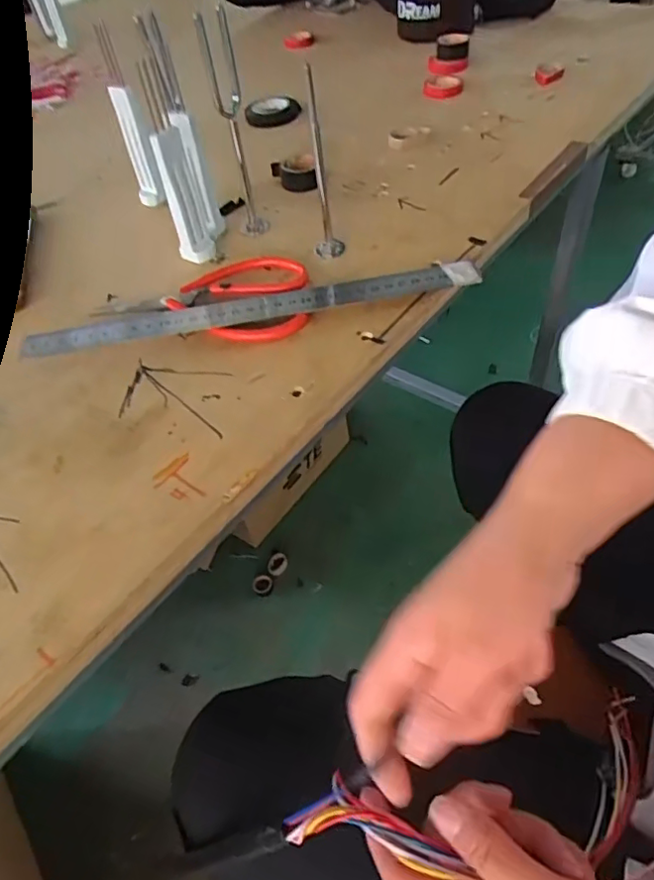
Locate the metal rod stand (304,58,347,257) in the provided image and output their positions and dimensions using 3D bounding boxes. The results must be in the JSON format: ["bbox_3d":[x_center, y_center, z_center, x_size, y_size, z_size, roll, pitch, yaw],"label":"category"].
[{"bbox_3d":[-0.003,-0.196,0.415,0.022,0.132,0.023,-3,50,4],"label":"metal rod stand"}]

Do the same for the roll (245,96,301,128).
[{"bbox_3d":[-0.062,-0.374,0.647,0.061,0.015,0.060,-3,50,3],"label":"roll"}]

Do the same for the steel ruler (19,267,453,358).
[{"bbox_3d":[-0.064,-0.094,0.409,0.301,0.008,0.026,-10,61,-3],"label":"steel ruler"}]

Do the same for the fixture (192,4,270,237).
[{"bbox_3d":[-0.071,-0.235,0.441,0.024,0.152,0.025,-10,50,-3],"label":"fixture"}]

